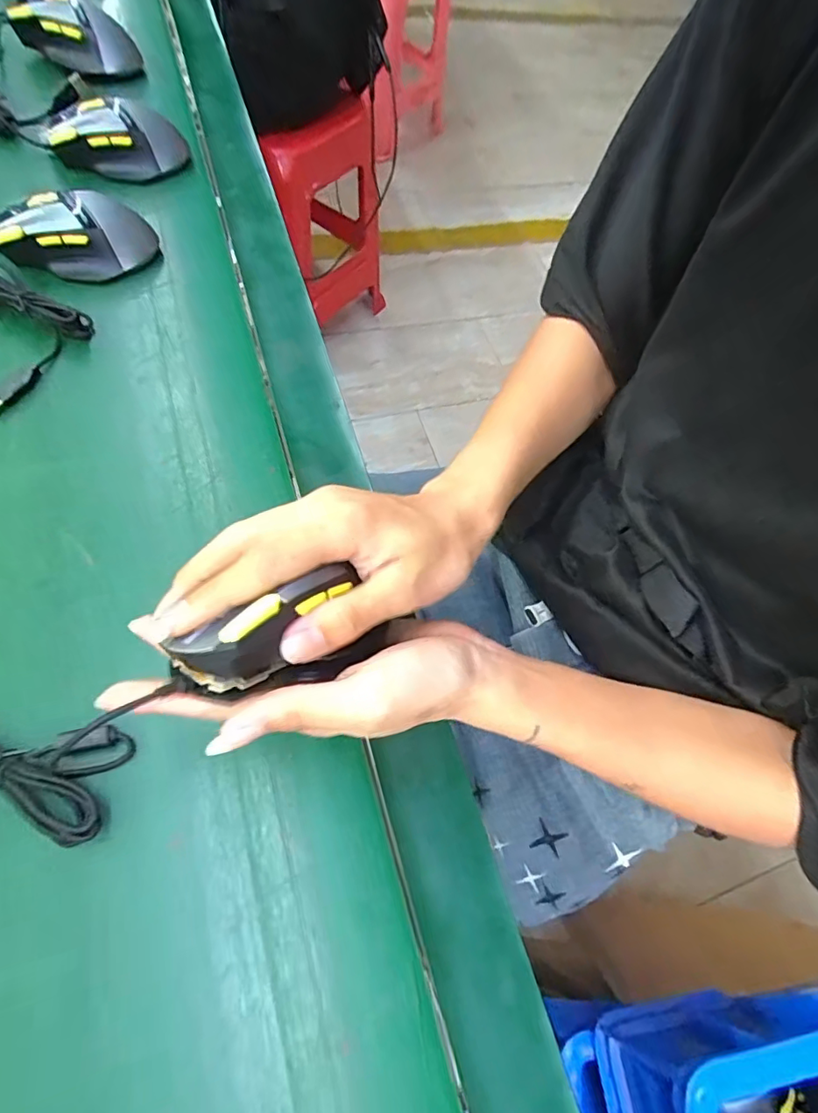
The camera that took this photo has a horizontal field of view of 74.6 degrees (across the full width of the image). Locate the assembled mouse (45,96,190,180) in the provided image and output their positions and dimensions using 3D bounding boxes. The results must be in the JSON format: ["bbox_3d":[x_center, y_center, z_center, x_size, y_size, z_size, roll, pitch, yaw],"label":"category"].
[{"bbox_3d":[-0.264,-0.381,0.485,0.110,0.044,0.057,-12,58,-13],"label":"assembled mouse"}]

